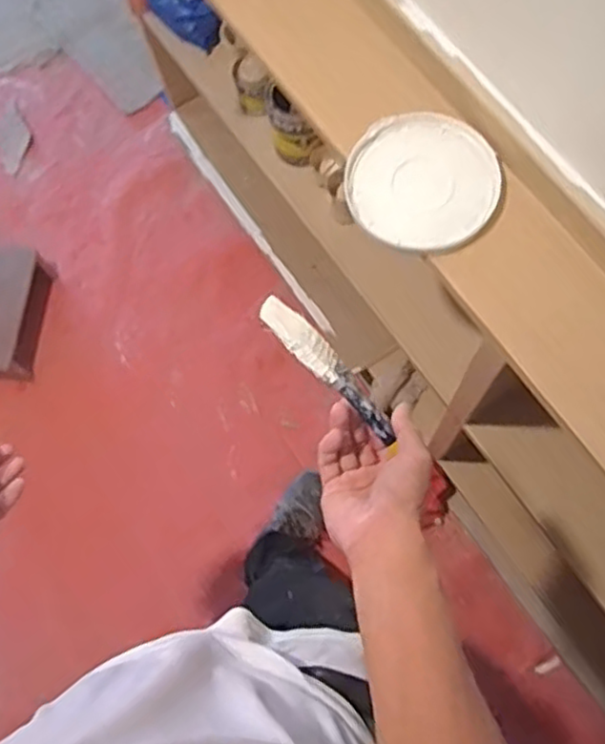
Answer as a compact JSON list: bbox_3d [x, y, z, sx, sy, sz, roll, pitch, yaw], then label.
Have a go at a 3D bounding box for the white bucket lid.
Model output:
[{"bbox_3d":[0.136,-0.218,0.794,0.163,0.028,0.168,-1,73,4],"label":"white bucket lid"}]

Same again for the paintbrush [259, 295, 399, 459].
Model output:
[{"bbox_3d":[0.023,-0.001,0.564,0.029,0.029,0.151,-46,105,-7],"label":"paintbrush"}]

